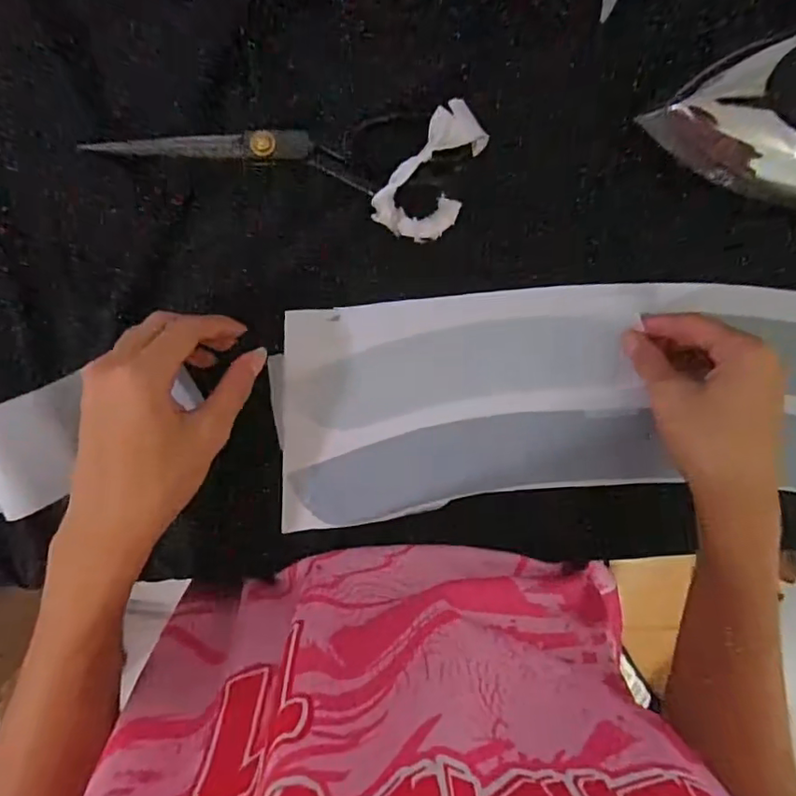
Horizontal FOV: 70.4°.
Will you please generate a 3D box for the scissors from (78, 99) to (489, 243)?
[{"bbox_3d":[-0.060,-0.150,0.361,0.236,0.020,0.083,0,91,-10],"label":"scissors"}]

